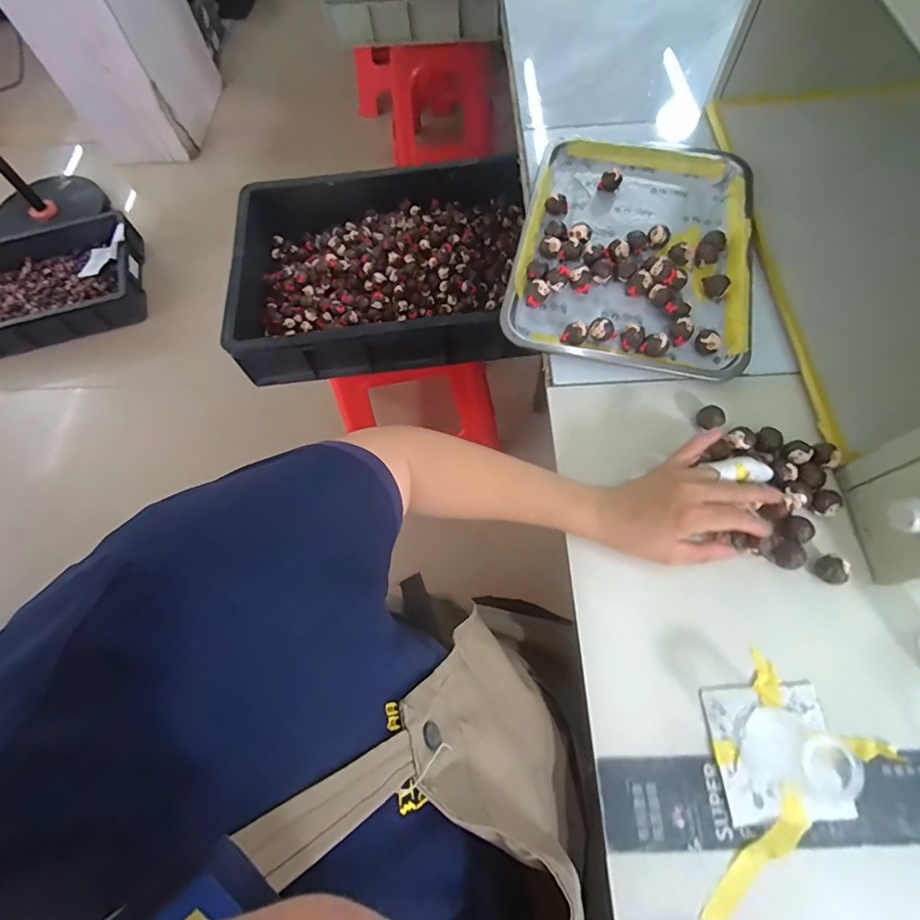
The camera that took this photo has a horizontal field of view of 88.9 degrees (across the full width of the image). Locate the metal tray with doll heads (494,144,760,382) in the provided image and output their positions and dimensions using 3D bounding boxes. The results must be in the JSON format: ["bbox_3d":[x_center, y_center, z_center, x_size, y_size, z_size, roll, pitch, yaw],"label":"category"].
[{"bbox_3d":[0.211,-0.268,0.565,0.257,0.031,0.356,12,67,8],"label":"metal tray with doll heads"}]

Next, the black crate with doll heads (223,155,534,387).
[{"bbox_3d":[-0.165,-0.368,0.900,0.554,0.113,0.417,-5,66,1],"label":"black crate with doll heads"}]

